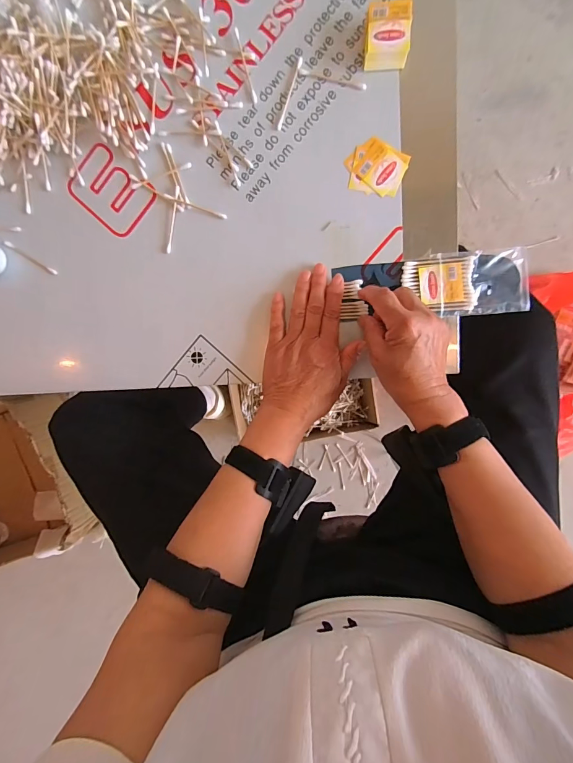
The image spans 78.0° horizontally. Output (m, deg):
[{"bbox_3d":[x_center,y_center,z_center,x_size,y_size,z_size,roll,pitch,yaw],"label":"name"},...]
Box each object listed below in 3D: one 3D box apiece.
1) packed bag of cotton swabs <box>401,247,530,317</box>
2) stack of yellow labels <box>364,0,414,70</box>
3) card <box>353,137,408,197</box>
[{"bbox_3d":[0.192,-0.105,0.378,0.127,0.010,0.066,-3,97,4],"label":"packed bag of cotton swabs"},{"bbox_3d":[0.100,-0.338,0.350,0.040,0.027,0.049,2,97,4],"label":"stack of yellow labels"},{"bbox_3d":[0.098,-0.227,0.376,0.047,0.004,0.040,41,98,-2],"label":"card"}]

